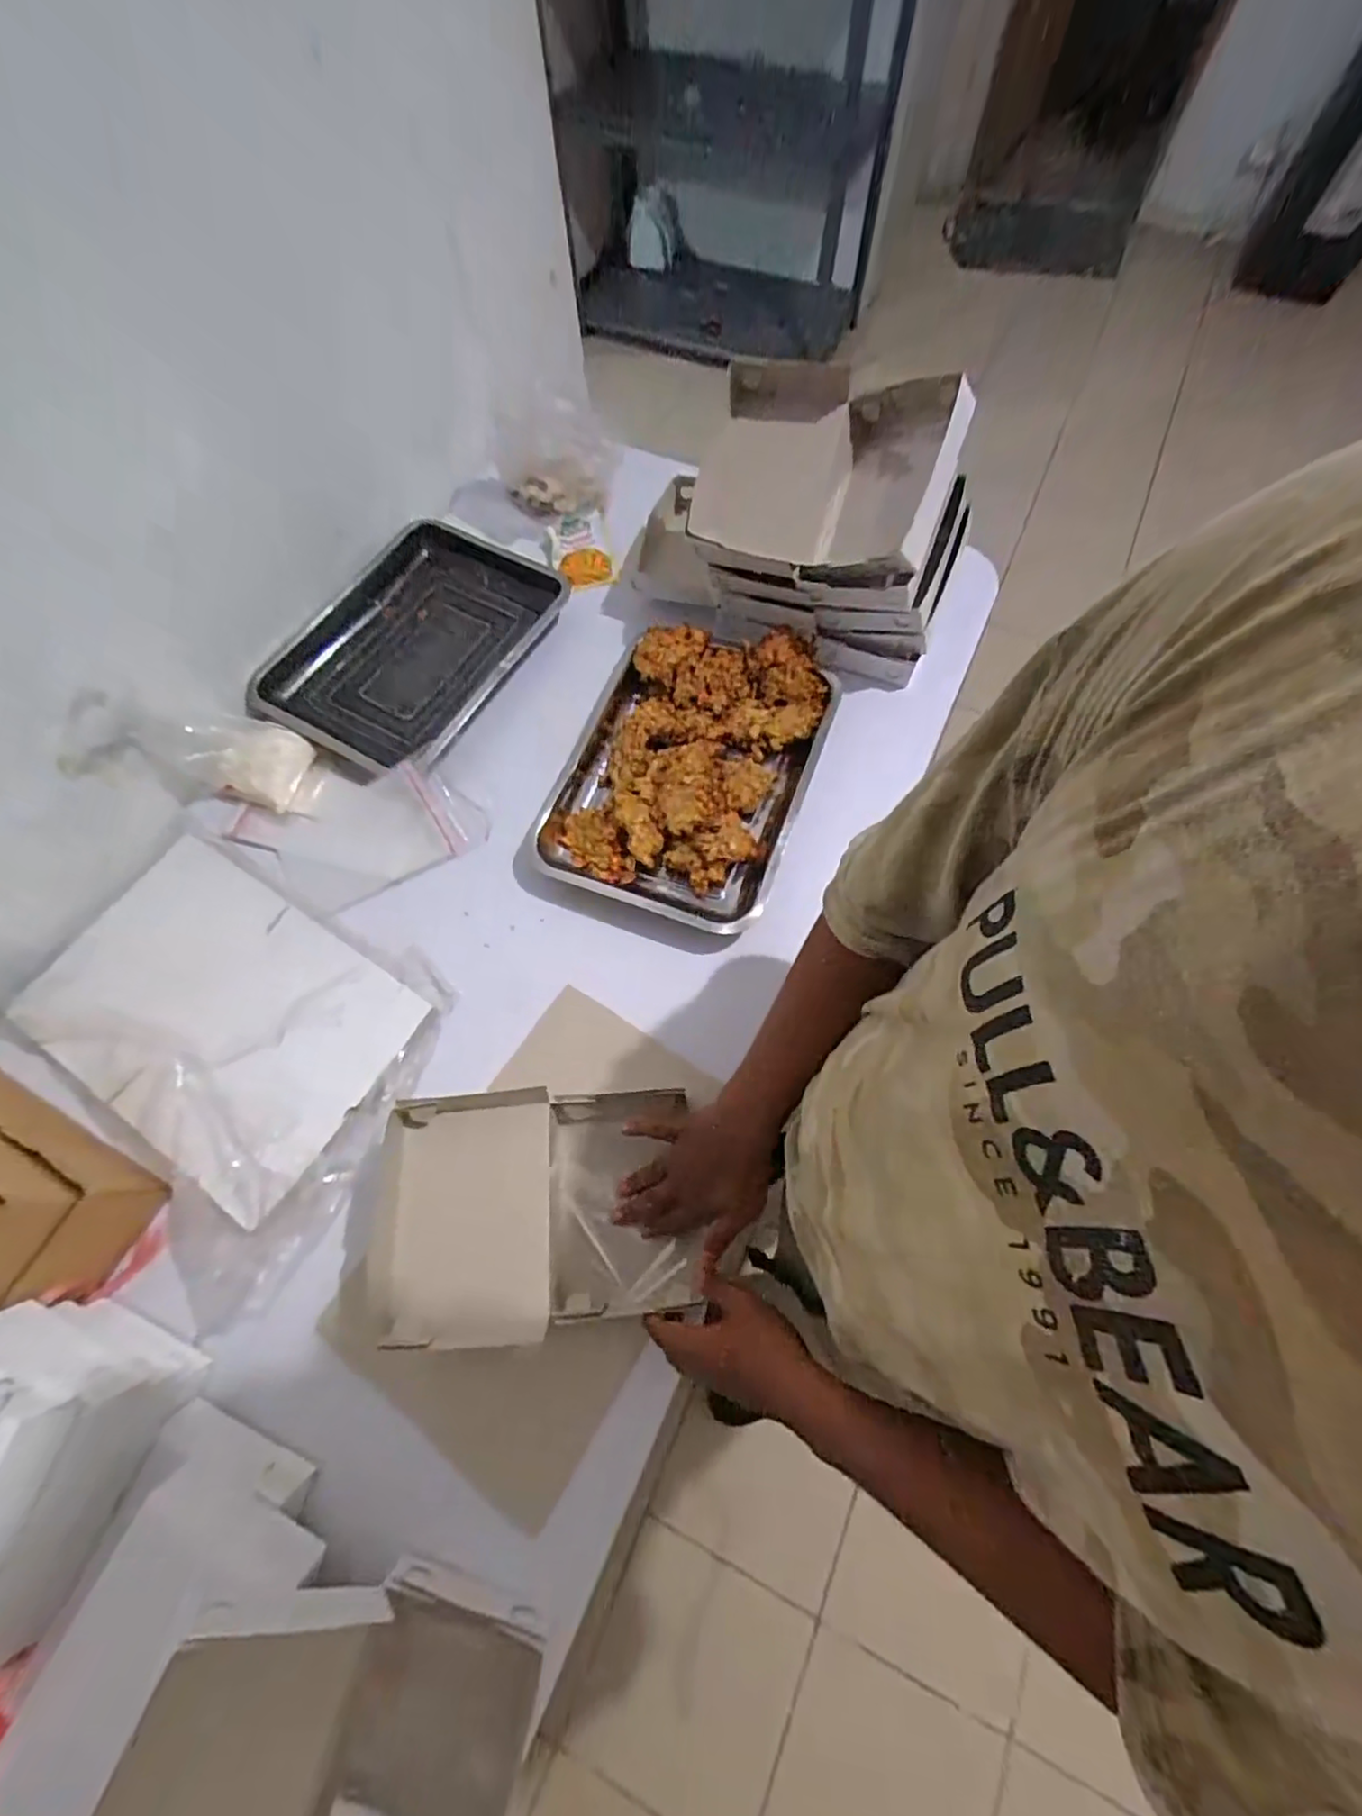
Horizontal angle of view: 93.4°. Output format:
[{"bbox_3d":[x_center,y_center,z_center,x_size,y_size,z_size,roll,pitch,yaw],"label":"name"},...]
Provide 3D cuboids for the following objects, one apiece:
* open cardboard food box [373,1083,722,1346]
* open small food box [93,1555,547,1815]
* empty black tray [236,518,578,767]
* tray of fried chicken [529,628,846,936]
[{"bbox_3d":[-0.116,0.240,0.523,0.238,0.072,0.177,-8,68,-2],"label":"open cardboard food box"},{"bbox_3d":[-0.216,0.536,0.387,0.211,0.124,0.170,13,69,6],"label":"open small food box"},{"bbox_3d":[-0.327,-0.320,0.786,0.261,0.044,0.349,30,72,12],"label":"empty black tray"},{"bbox_3d":[0.008,-0.157,0.720,0.262,0.083,0.334,20,70,9],"label":"tray of fried chicken"}]

